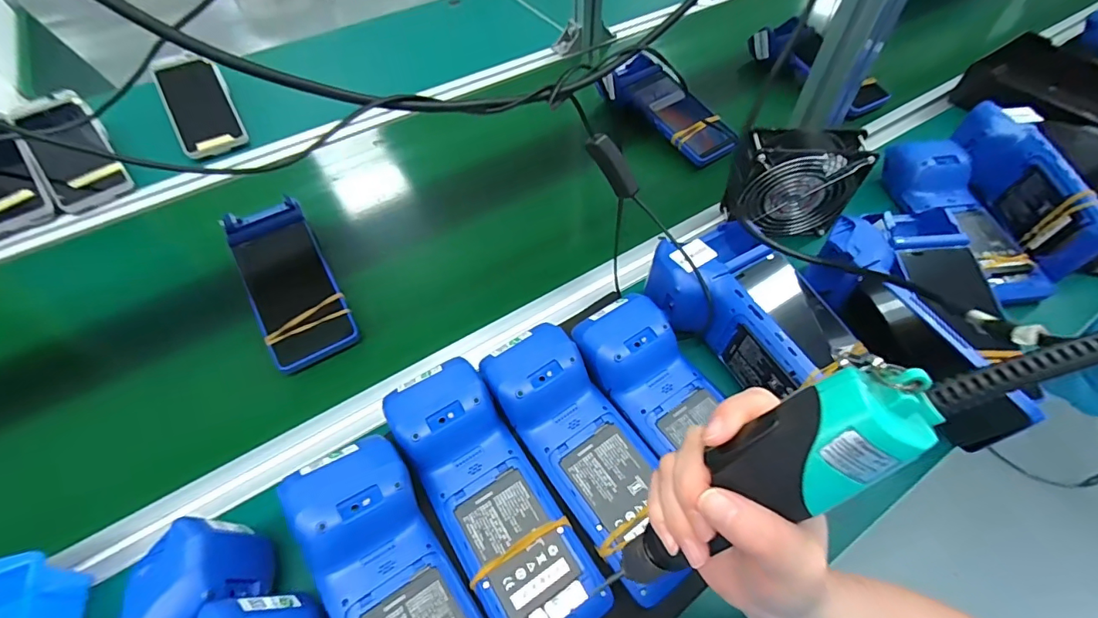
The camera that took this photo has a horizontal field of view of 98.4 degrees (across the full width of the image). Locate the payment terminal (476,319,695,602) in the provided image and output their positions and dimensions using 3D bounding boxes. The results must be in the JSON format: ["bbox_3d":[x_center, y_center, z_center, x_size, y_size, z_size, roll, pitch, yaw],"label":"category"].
[{"bbox_3d":[0.025,0.101,0.388,0.083,0.045,0.194,-30,60,-18],"label":"payment terminal"}]

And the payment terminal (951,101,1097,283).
[{"bbox_3d":[0.533,-0.141,0.536,0.053,0.070,0.221,-3,56,-1],"label":"payment terminal"}]

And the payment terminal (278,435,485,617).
[{"bbox_3d":[-0.099,0.193,0.317,0.079,0.043,0.222,-33,69,-19],"label":"payment terminal"}]

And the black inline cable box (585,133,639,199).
[{"bbox_3d":[0.054,-0.120,0.400,0.025,0.059,0.009,-3,43,51],"label":"black inline cable box"}]

